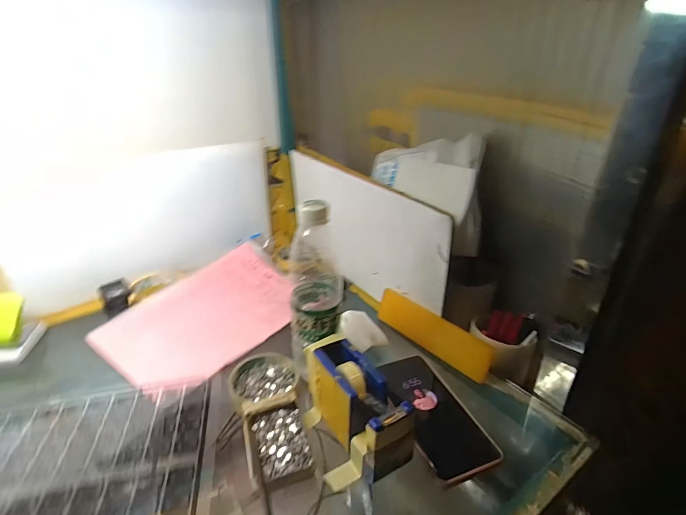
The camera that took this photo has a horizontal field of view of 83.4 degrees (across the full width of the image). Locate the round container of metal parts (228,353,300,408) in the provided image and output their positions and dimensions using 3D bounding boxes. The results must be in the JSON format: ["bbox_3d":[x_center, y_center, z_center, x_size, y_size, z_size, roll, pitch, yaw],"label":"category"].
[{"bbox_3d":[-0.098,0.151,0.481,0.080,0.018,0.085,-2,26,1],"label":"round container of metal parts"}]

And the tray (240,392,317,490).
[{"bbox_3d":[-0.068,0.187,0.398,0.062,0.020,0.097,-10,27,-14],"label":"tray"}]

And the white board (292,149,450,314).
[{"bbox_3d":[0.020,-0.045,0.653,0.017,0.198,0.413,-17,30,-28],"label":"white board"}]

